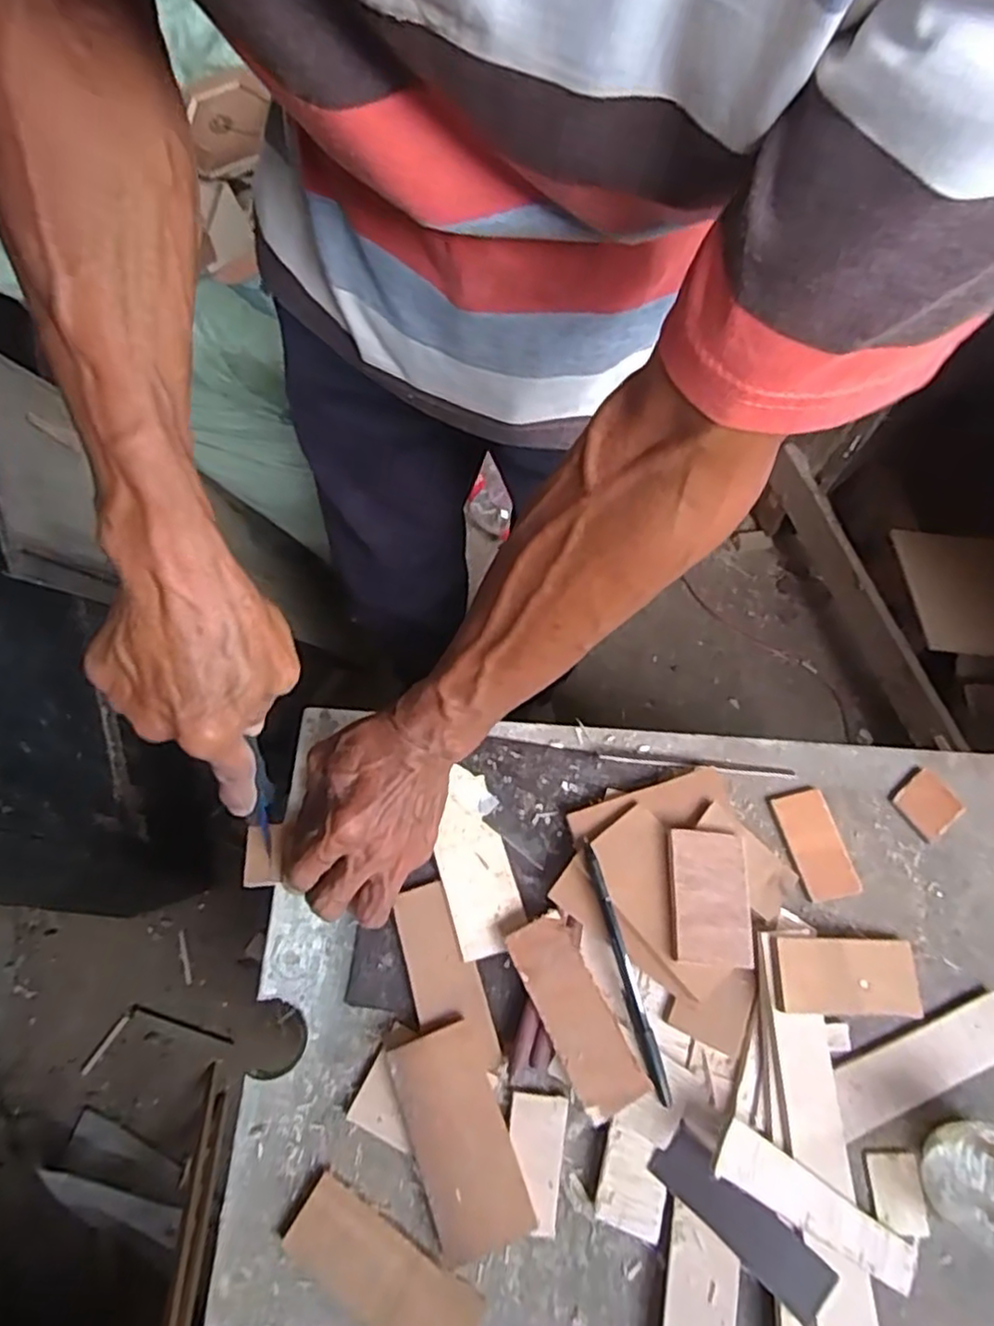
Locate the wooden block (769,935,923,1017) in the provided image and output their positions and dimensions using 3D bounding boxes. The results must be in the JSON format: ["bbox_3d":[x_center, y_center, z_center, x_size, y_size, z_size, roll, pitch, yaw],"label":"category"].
[{"bbox_3d":[0.220,0.197,0.442,0.112,0.007,0.043,10,65,-17],"label":"wooden block"}]

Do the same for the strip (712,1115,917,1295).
[{"bbox_3d":[0.178,0.302,0.388,0.137,0.008,0.028,37,68,-7],"label":"strip"}]

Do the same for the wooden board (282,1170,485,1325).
[{"bbox_3d":[-0.061,0.327,0.372,0.110,0.007,0.041,32,68,11],"label":"wooden board"}]

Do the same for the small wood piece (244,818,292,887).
[{"bbox_3d":[-0.149,0.122,0.451,0.025,0.004,0.040,-1,66,-4],"label":"small wood piece"}]

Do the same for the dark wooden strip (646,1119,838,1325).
[{"bbox_3d":[0.135,0.308,0.388,0.104,0.010,0.030,41,70,14],"label":"dark wooden strip"}]

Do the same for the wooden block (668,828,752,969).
[{"bbox_3d":[0.134,0.147,0.444,0.048,0.010,0.081,6,59,-4],"label":"wooden block"}]

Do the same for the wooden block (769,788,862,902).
[{"bbox_3d":[0.221,0.126,0.488,0.038,0.005,0.073,-12,67,-8],"label":"wooden block"}]

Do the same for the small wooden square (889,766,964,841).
[{"bbox_3d":[0.310,0.102,0.505,0.040,0.004,0.039,-34,72,-17],"label":"small wooden square"}]

